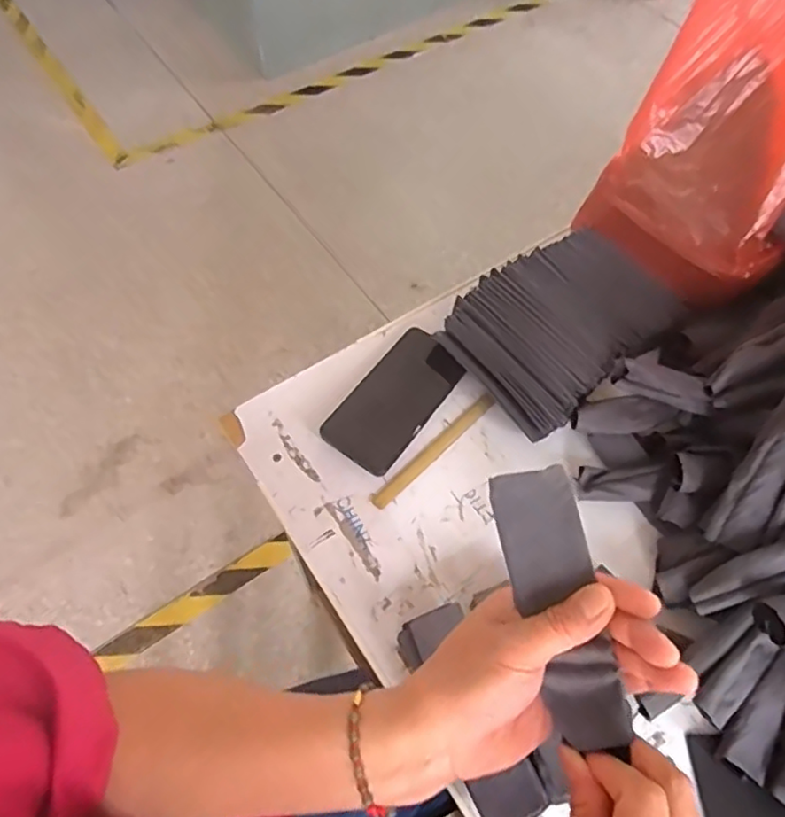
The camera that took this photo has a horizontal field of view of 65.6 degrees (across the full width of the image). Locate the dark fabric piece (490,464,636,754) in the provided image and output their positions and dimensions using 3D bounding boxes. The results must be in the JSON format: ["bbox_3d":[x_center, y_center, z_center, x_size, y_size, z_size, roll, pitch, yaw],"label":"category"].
[{"bbox_3d":[0.088,0.102,0.322,0.043,0.007,0.138,-15,74,10],"label":"dark fabric piece"}]

